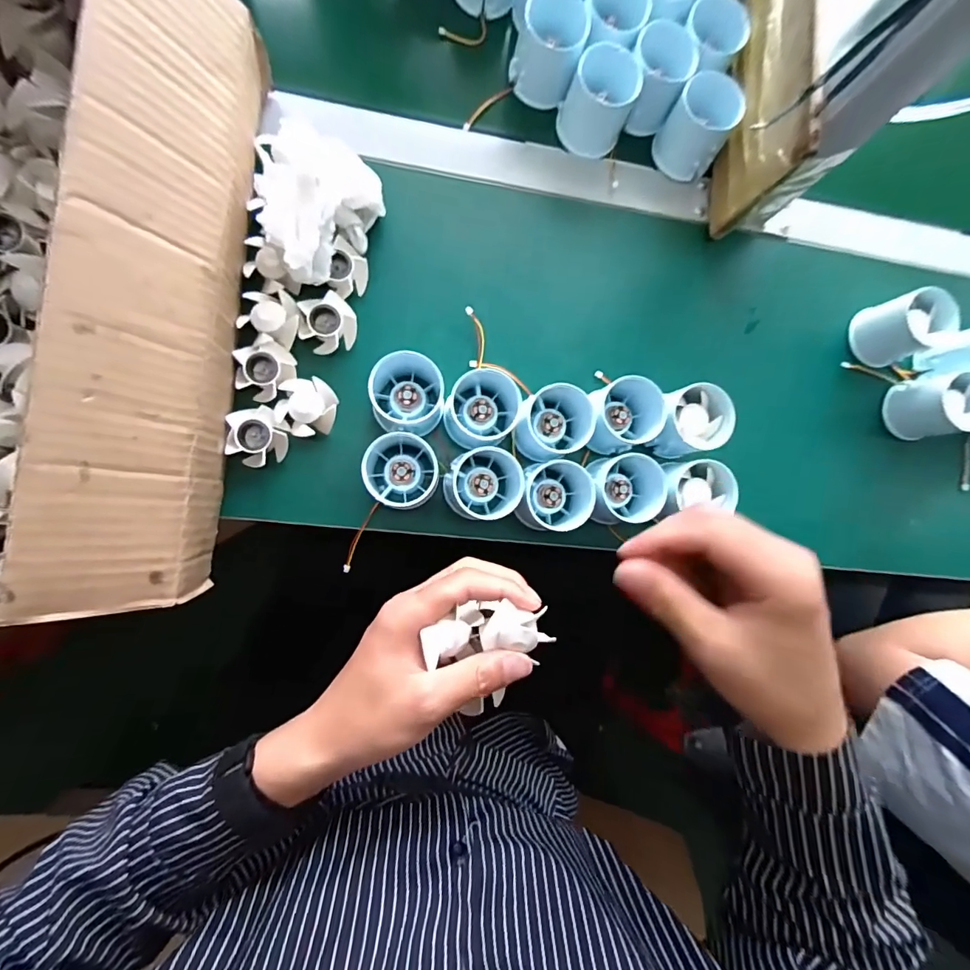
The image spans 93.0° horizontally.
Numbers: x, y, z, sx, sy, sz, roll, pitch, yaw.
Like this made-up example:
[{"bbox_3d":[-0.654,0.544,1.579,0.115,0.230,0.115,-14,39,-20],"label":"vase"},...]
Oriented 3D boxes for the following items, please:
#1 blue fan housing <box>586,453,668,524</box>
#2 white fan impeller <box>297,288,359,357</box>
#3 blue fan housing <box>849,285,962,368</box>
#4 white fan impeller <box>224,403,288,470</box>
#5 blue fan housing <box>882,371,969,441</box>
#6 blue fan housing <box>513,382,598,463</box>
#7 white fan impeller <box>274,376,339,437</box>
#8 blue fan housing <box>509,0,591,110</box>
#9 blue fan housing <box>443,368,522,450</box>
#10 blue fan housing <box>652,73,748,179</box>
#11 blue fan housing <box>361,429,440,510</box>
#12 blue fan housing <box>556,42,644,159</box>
[{"bbox_3d":[0.105,0.003,0.362,0.054,0.045,0.053,3,86,-8],"label":"blue fan housing"},{"bbox_3d":[-0.120,-0.123,0.354,0.042,0.021,0.038,-24,90,-8],"label":"white fan impeller"},{"bbox_3d":[0.369,-0.140,0.411,0.052,0.057,0.052,0,87,-8],"label":"blue fan housing"},{"bbox_3d":[-0.170,-0.035,0.346,0.041,0.024,0.040,0,87,-8],"label":"white fan impeller"},{"bbox_3d":[0.401,-0.070,0.411,0.054,0.060,0.051,-12,88,-8],"label":"blue fan housing"},{"bbox_3d":[0.054,-0.052,0.362,0.060,0.048,0.056,0,87,-8],"label":"blue fan housing"},{"bbox_3d":[-0.135,-0.058,0.351,0.043,0.021,0.041,-7,88,-8],"label":"white fan impeller"},{"bbox_3d":[0.053,-0.355,0.373,0.051,0.050,0.056,19,84,-6],"label":"blue fan housing"},{"bbox_3d":[-0.001,-0.061,0.360,0.055,0.040,0.063,39,82,-4],"label":"blue fan housing"},{"bbox_3d":[0.181,-0.307,0.394,0.053,0.051,0.058,28,83,-5],"label":"blue fan housing"},{"bbox_3d":[-0.062,-0.013,0.346,0.053,0.057,0.058,0,87,-8],"label":"blue fan housing"},{"bbox_3d":[0.094,-0.315,0.380,0.055,0.049,0.053,28,83,-5],"label":"blue fan housing"}]

